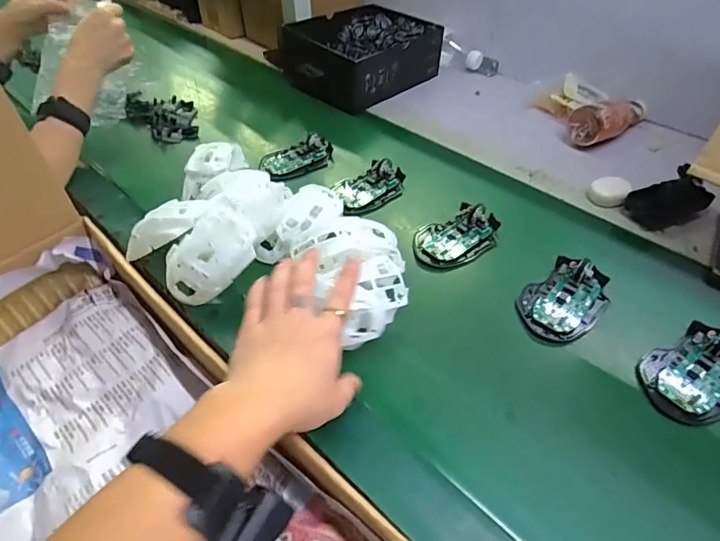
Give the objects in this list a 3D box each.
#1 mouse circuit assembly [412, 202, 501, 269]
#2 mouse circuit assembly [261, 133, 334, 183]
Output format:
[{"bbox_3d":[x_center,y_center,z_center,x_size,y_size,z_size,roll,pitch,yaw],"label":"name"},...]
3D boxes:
[{"bbox_3d":[0.117,-0.045,0.565,0.117,0.023,0.072,-29,54,-17],"label":"mouse circuit assembly"},{"bbox_3d":[-0.091,-0.166,0.689,0.106,0.021,0.054,-24,52,-13],"label":"mouse circuit assembly"}]

